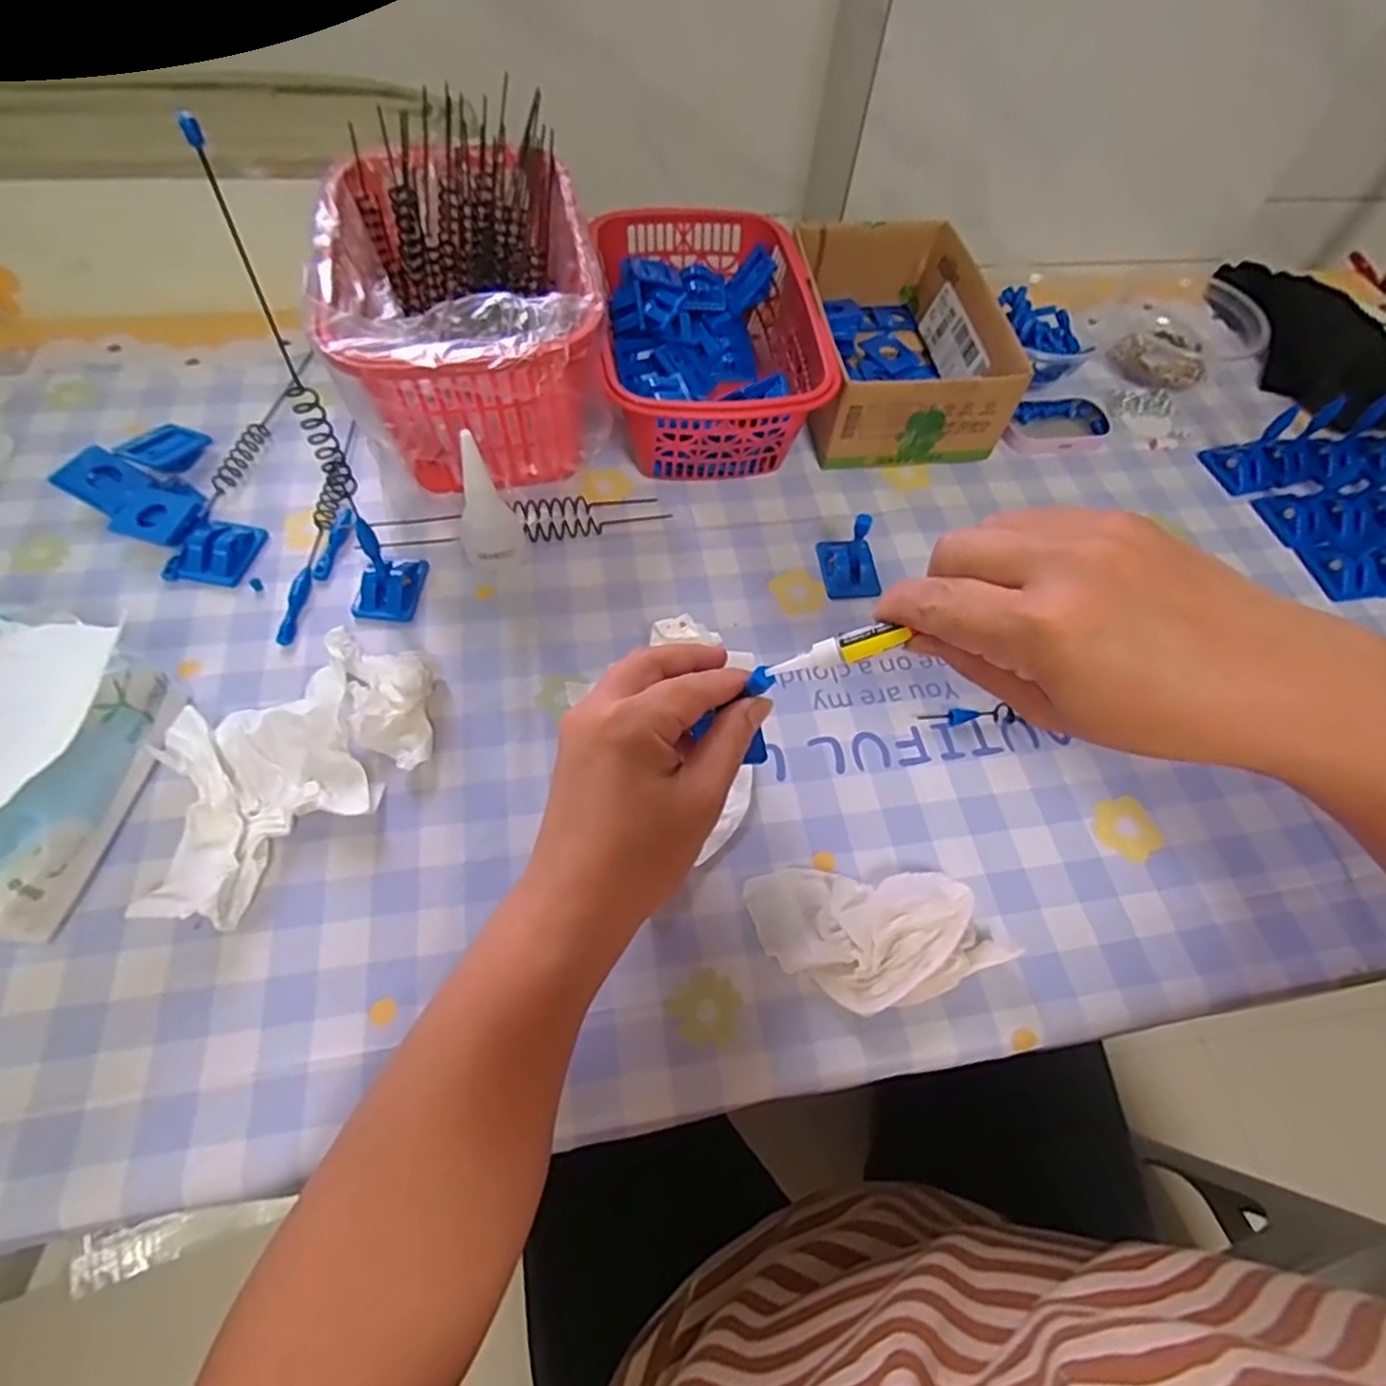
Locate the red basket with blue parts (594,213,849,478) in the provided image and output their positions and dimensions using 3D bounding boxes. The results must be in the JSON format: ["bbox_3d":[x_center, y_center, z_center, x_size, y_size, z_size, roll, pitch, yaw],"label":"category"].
[{"bbox_3d":[0.009,-0.245,0.485,0.141,0.074,0.205,-5,62,-6],"label":"red basket with blue parts"}]

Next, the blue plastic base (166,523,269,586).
[{"bbox_3d":[-0.287,-0.087,0.416,0.040,0.014,0.046,9,61,1],"label":"blue plastic base"}]

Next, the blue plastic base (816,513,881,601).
[{"bbox_3d":[0.100,-0.087,0.428,0.035,0.043,0.043,3,62,-2],"label":"blue plastic base"}]

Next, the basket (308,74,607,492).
[{"bbox_3d":[-0.144,-0.252,0.455,0.149,0.120,0.244,-8,62,-8],"label":"basket"}]

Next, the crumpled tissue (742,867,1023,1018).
[{"bbox_3d":[0.085,0.110,0.327,0.103,0.020,0.069,-11,63,-9],"label":"crumpled tissue"}]

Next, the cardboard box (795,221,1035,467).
[{"bbox_3d":[0.141,-0.253,0.501,0.124,0.070,0.180,-4,62,-6],"label":"cardboard box"}]

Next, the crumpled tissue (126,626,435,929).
[{"bbox_3d":[-0.203,0.034,0.343,0.155,0.030,0.094,-39,71,-21],"label":"crumpled tissue"}]

